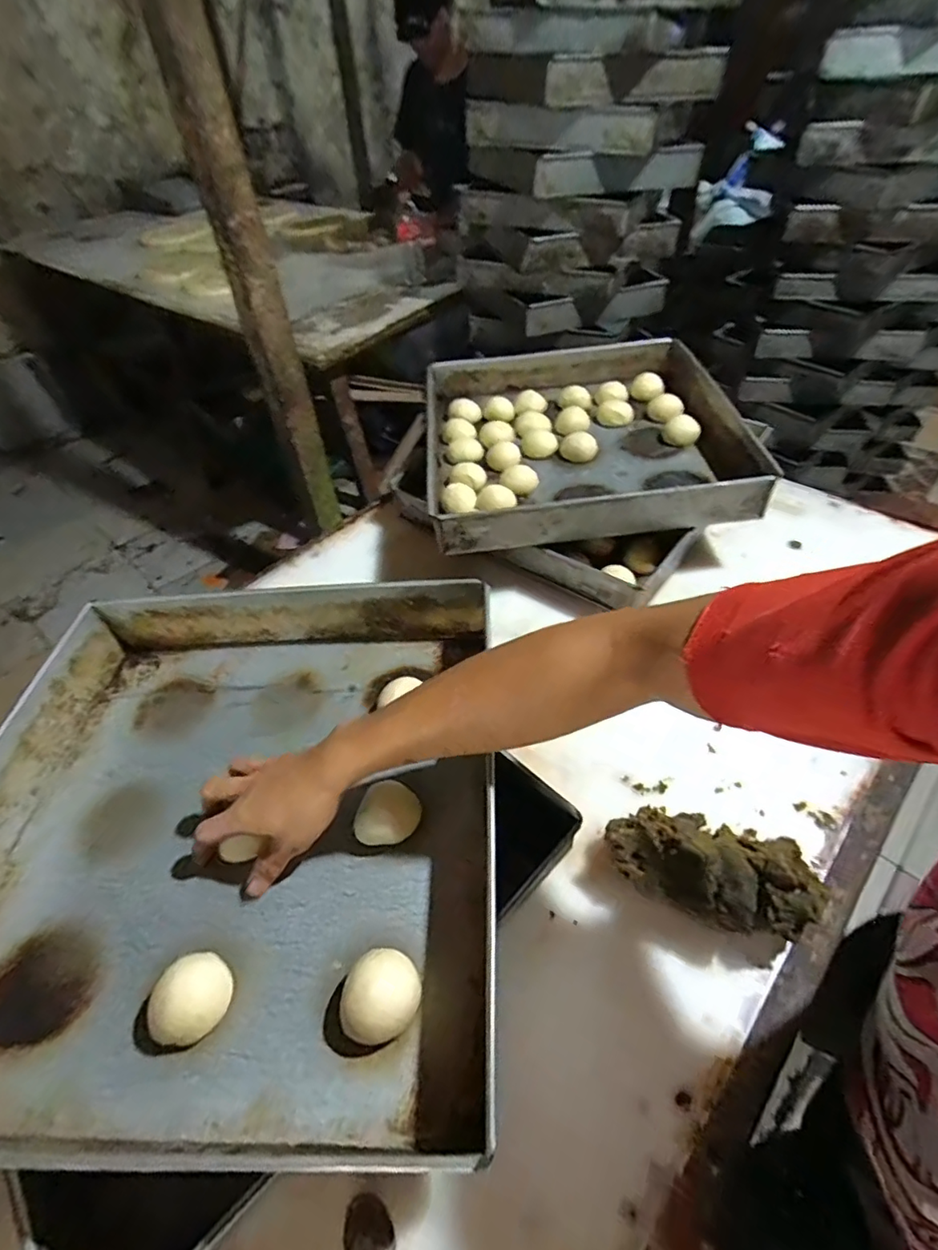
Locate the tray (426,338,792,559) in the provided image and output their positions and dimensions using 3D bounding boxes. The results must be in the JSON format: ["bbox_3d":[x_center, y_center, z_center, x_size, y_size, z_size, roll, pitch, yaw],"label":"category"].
[{"bbox_3d":[0.174,-0.273,0.778,0.460,0.070,0.410,-4,47,1],"label":"tray"}]

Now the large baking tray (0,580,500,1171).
[{"bbox_3d":[-0.187,0.148,0.448,0.408,0.090,0.407,-2,48,4],"label":"large baking tray"}]

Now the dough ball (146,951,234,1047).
[{"bbox_3d":[-0.185,0.248,0.366,0.045,0.028,0.050,4,49,10],"label":"dough ball"}]

